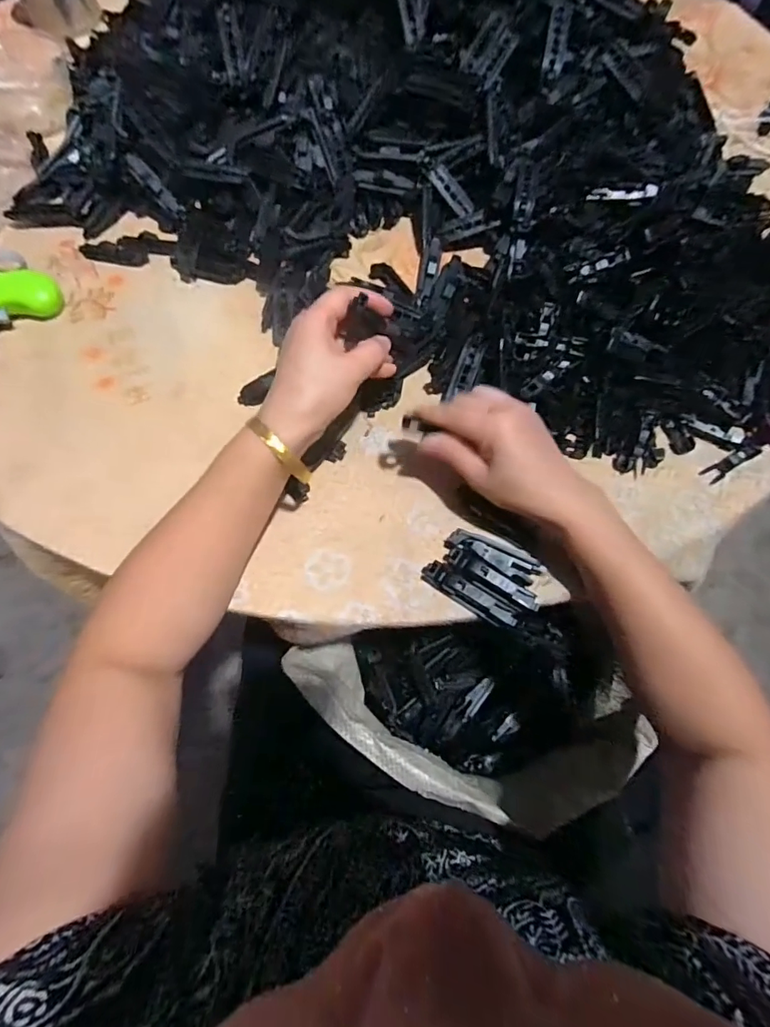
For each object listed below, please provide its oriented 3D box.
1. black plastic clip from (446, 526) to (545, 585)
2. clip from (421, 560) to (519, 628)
[{"bbox_3d":[0.085,0.033,0.379,0.075,0.011,0.022,26,72,11],"label":"black plastic clip"},{"bbox_3d":[0.064,0.062,0.368,0.078,0.015,0.017,30,73,12],"label":"clip"}]

